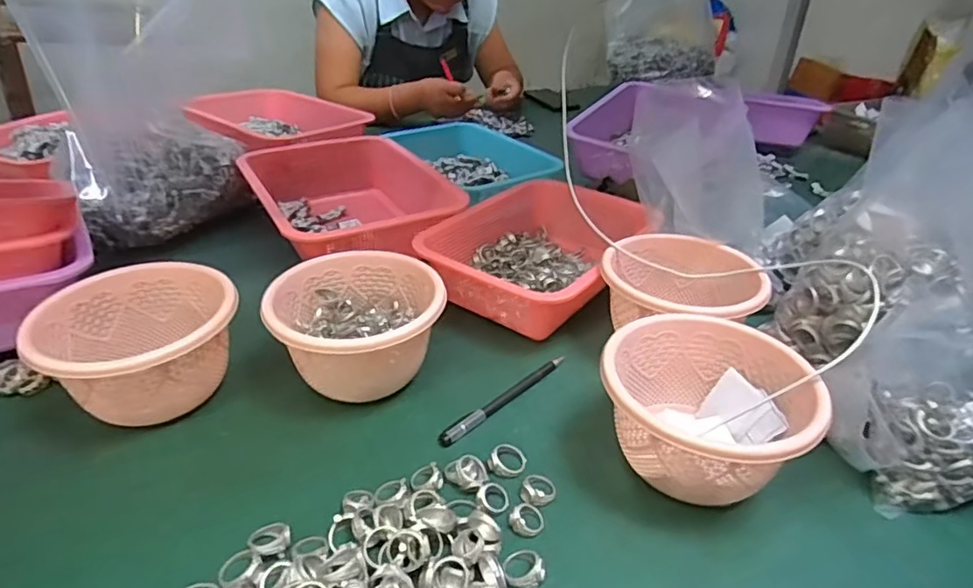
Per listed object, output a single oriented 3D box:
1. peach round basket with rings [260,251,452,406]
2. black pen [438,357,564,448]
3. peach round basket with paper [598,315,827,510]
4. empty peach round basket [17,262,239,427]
[{"bbox_3d":[-0.116,0.027,0.503,0.139,0.080,0.127,2,33,-1],"label":"peach round basket with rings"},{"bbox_3d":[0.018,0.089,0.488,0.013,0.011,0.149,30,42,35],"label":"black pen"},{"bbox_3d":[0.155,0.092,0.418,0.138,0.092,0.133,2,33,-1],"label":"peach round basket with paper"},{"bbox_3d":[-0.283,0.048,0.468,0.131,0.090,0.137,2,33,-1],"label":"empty peach round basket"}]

